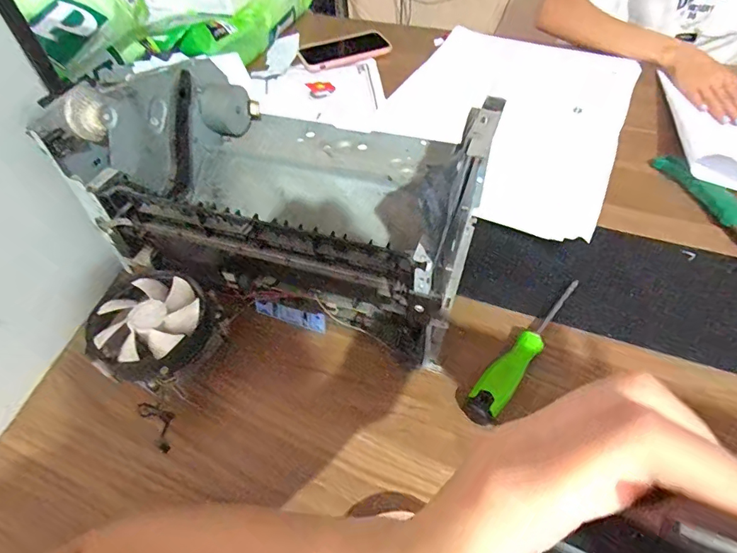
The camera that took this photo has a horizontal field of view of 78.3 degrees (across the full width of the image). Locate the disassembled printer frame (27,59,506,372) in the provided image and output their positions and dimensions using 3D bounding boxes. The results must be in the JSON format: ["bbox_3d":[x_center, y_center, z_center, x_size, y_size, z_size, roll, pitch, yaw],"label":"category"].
[{"bbox_3d":[-0.070,-0.087,0.419,0.307,0.174,0.210,14,54,14],"label":"disassembled printer frame"}]

